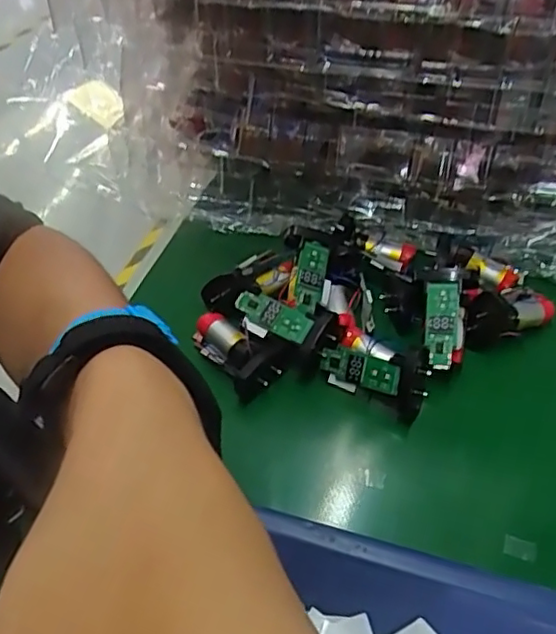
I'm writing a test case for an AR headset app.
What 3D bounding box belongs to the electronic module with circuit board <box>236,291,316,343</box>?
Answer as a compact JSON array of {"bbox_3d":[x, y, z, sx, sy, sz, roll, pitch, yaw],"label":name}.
[{"bbox_3d":[-0.003,-0.001,0.313,0.042,0.004,0.015,28,80,22],"label":"electronic module with circuit board"}]

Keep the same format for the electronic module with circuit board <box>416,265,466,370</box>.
[{"bbox_3d":[0.081,0.000,0.303,0.020,0.008,0.050,-1,75,5],"label":"electronic module with circuit board"}]

